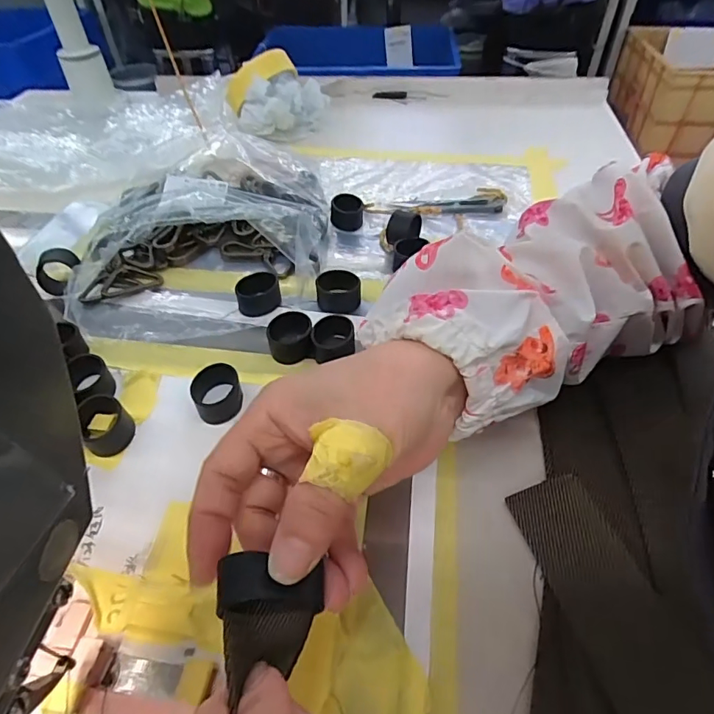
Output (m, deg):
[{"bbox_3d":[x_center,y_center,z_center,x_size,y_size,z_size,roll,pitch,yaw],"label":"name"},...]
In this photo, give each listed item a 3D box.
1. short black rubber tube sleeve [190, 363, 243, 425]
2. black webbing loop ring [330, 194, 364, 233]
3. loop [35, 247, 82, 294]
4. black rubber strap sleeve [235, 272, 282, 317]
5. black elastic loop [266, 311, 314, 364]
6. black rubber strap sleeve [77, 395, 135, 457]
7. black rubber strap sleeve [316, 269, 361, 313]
[{"bbox_3d":[-0.079,0.020,0.281,0.027,0.018,0.027,-19,48,-17],"label":"short black rubber tube sleeve"},{"bbox_3d":[-0.008,-0.119,0.411,0.026,0.022,0.028,1,46,2],"label":"black webbing loop ring"},{"bbox_3d":[-0.216,-0.063,0.353,0.020,0.025,0.027,23,50,21],"label":"loop"},{"bbox_3d":[-0.068,-0.043,0.342,0.030,0.016,0.027,-11,47,-10],"label":"black rubber strap sleeve"},{"bbox_3d":[-0.042,-0.012,0.310,0.027,0.020,0.029,-7,46,-7],"label":"black elastic loop"},{"bbox_3d":[-0.138,0.037,0.270,0.024,0.016,0.032,-31,53,-26],"label":"black rubber strap sleeve"},{"bbox_3d":[-0.013,-0.046,0.345,0.030,0.020,0.023,-7,46,-6],"label":"black rubber strap sleeve"}]

